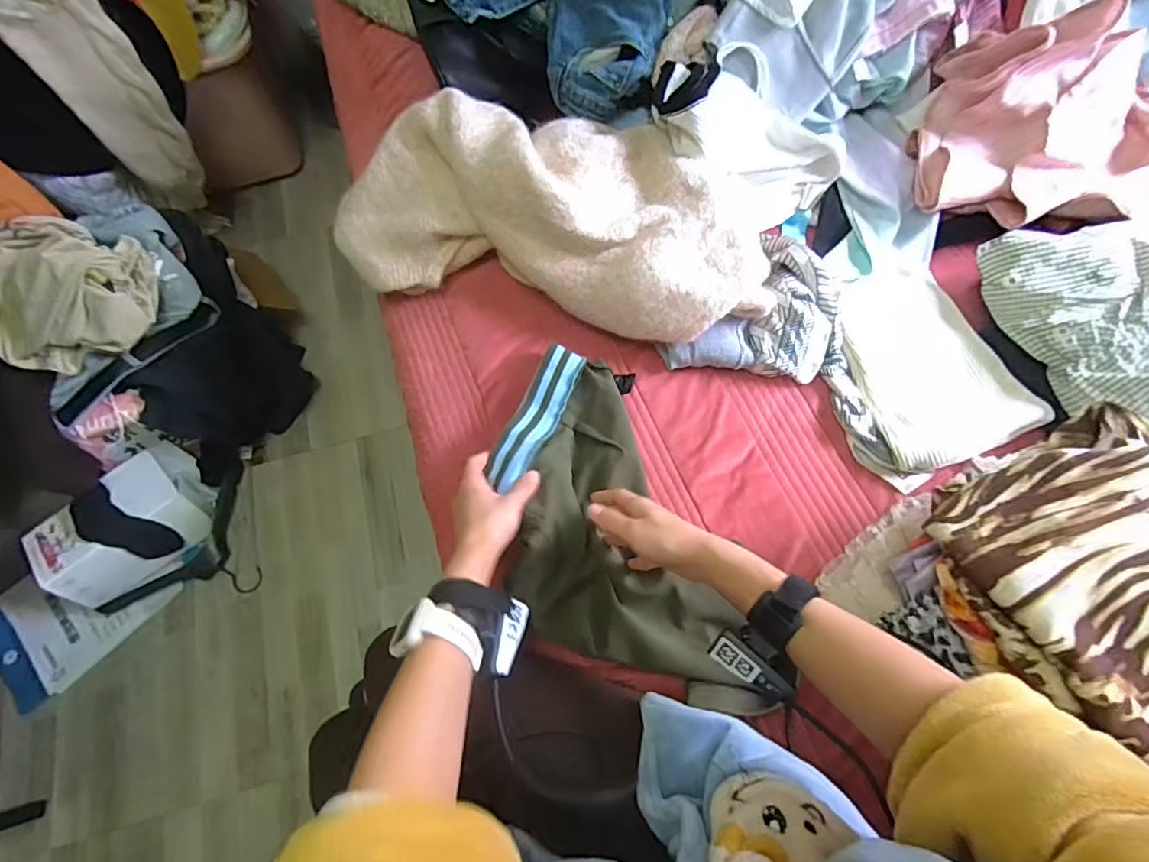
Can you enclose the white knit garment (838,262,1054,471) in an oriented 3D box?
[{"bbox_3d":[0.425,-0.091,0.671,0.168,0.032,0.257,-13,69,-4],"label":"white knit garment"}]

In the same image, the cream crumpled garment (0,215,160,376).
[{"bbox_3d":[-0.831,-0.222,0.882,0.258,0.130,0.244,23,71,9],"label":"cream crumpled garment"}]

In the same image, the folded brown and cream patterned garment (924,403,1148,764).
[{"bbox_3d":[0.488,0.171,0.445,0.221,0.079,0.364,-27,71,-9],"label":"folded brown and cream patterned garment"}]

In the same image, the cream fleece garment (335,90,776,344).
[{"bbox_3d":[-0.031,-0.276,0.705,0.568,0.131,0.251,13,70,6],"label":"cream fleece garment"}]

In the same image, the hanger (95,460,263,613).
[{"bbox_3d":[-0.703,0.241,1.058,0.210,0.042,0.350,28,72,11],"label":"hanger"}]

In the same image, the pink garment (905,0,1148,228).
[{"bbox_3d":[0.636,-0.375,0.675,0.365,0.139,0.209,7,69,3],"label":"pink garment"}]

